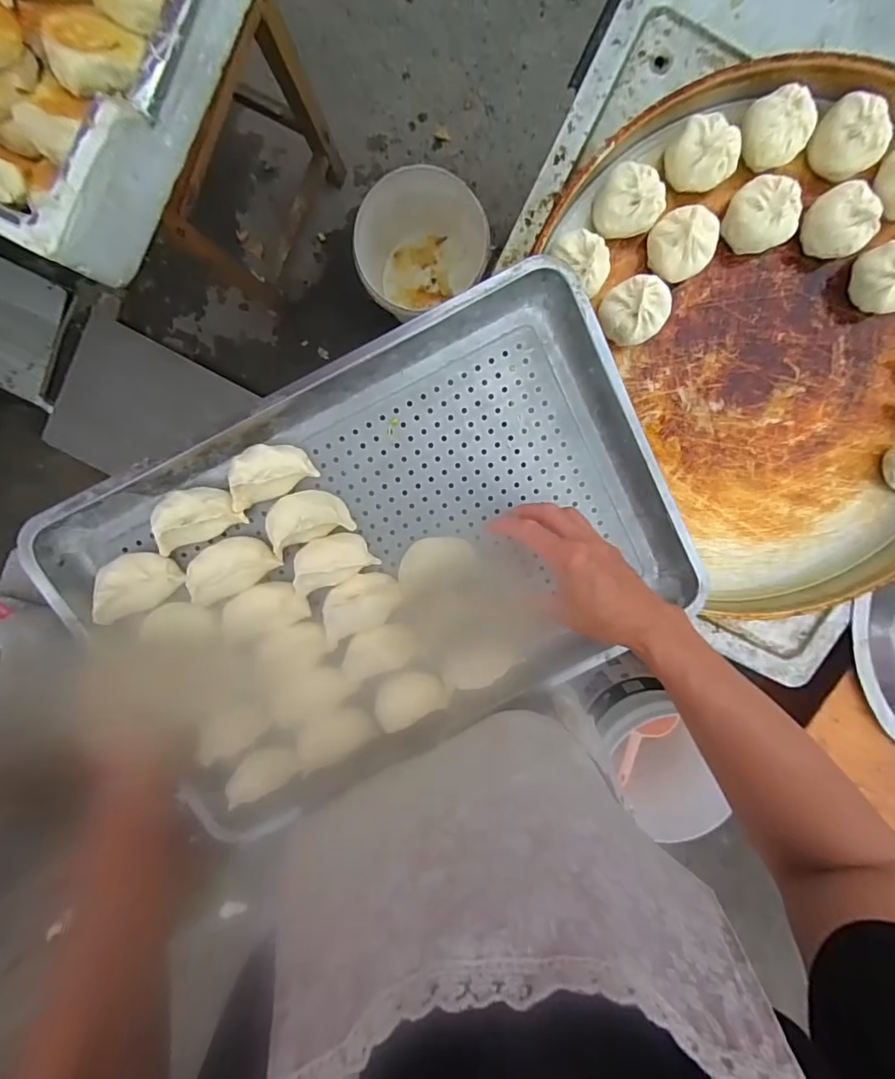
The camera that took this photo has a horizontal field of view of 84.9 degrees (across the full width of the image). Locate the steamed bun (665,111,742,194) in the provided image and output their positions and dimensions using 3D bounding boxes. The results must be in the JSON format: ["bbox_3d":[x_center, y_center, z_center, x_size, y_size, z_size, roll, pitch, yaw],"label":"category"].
[{"bbox_3d":[0.256,-0.385,0.490,0.062,0.040,0.051,32,97,-5],"label":"steamed bun"}]

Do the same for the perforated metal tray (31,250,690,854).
[{"bbox_3d":[-0.068,0.029,0.508,0.579,0.074,0.391,-27,98,3],"label":"perforated metal tray"}]

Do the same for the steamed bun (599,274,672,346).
[{"bbox_3d":[0.199,-0.243,0.523,0.061,0.054,0.063,0,99,-1],"label":"steamed bun"}]

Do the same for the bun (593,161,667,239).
[{"bbox_3d":[0.186,-0.345,0.508,0.059,0.062,0.060,0,99,-1],"label":"bun"}]

